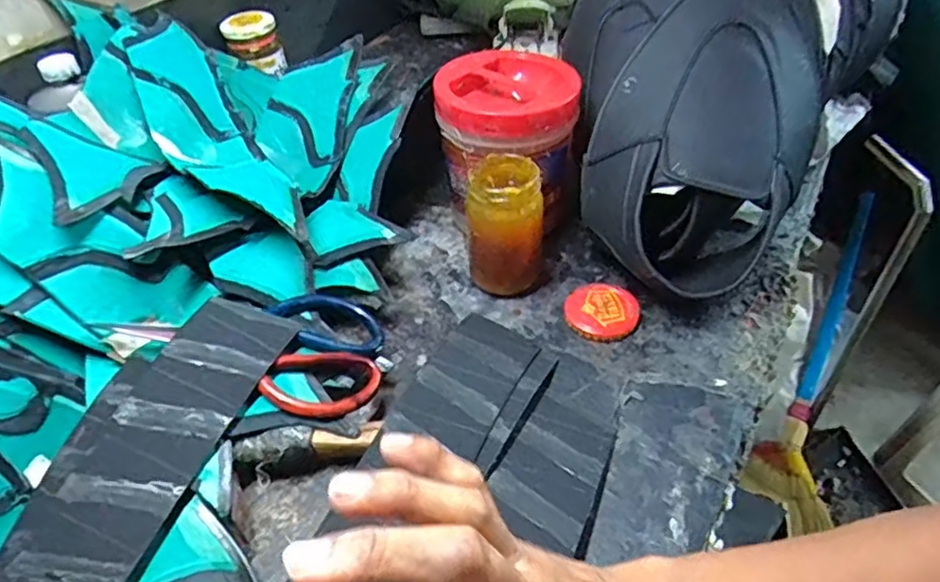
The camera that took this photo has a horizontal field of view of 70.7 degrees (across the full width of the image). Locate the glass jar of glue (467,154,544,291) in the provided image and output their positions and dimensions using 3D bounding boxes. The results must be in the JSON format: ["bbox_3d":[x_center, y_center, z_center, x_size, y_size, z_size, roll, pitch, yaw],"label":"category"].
[{"bbox_3d":[0.030,-0.050,0.545,0.057,0.110,0.054,1,44,4],"label":"glass jar of glue"}]

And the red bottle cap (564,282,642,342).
[{"bbox_3d":[0.108,0.016,0.541,0.059,0.011,0.059,-1,44,1],"label":"red bottle cap"}]

